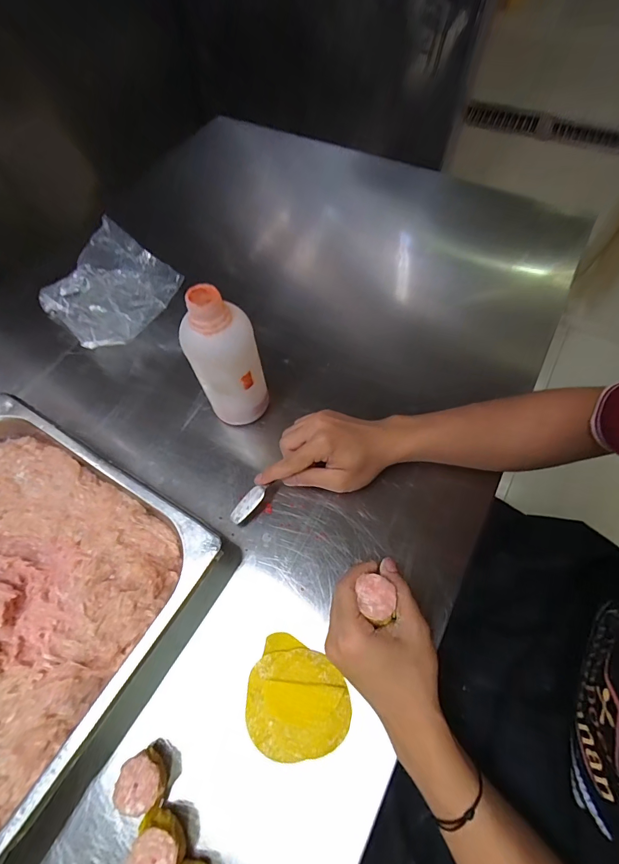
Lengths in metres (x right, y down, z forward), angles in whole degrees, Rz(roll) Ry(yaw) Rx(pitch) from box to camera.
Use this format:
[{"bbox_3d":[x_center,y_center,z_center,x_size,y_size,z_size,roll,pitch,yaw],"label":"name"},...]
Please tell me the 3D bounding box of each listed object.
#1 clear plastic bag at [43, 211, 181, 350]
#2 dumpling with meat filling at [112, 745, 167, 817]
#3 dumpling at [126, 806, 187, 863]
[{"bbox_3d":[-0.280,-0.201,0.521,0.140,0.033,0.153,39,82,-3],"label":"clear plastic bag"},{"bbox_3d":[-0.136,0.287,0.312,0.037,0.035,0.034,-1,62,1],"label":"dumpling with meat filling"},{"bbox_3d":[-0.117,0.324,0.295,0.039,0.032,0.034,23,66,13],"label":"dumpling"}]

